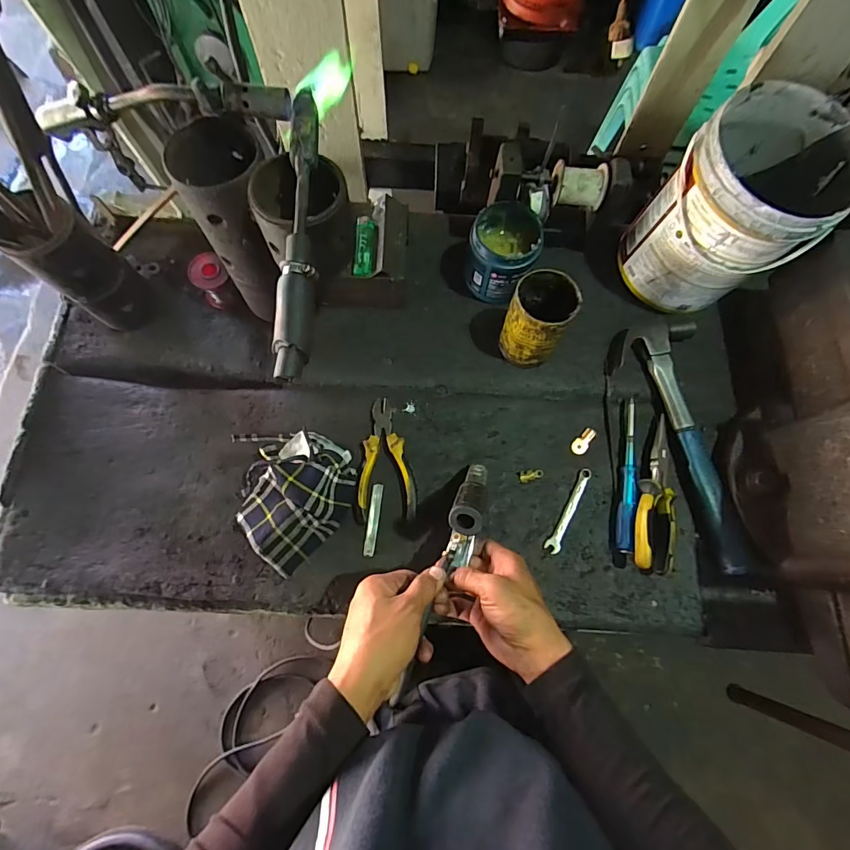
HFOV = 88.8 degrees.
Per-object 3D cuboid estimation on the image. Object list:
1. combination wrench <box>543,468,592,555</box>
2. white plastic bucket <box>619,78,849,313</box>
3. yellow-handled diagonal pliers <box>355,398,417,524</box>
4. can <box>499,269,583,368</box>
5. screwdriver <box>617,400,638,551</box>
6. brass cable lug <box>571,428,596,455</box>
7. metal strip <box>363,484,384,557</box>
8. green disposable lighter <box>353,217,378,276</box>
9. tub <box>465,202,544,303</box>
[{"bbox_3d":[0.179,0.106,0.540,0.017,0.008,0.114,28,75,7],"label":"combination wrench"},{"bbox_3d":[0.379,-0.260,0.547,0.174,0.202,0.177,43,77,10],"label":"white plastic bucket"},{"bbox_3d":[-0.048,0.043,0.549,0.074,0.017,0.151,0,74,-1],"label":"yellow-handled diagonal pliers"},{"bbox_3d":[0.141,-0.133,0.553,0.076,0.113,0.083,18,74,4],"label":"can"},{"bbox_3d":[0.256,0.060,0.541,0.015,0.023,0.189,13,74,2],"label":"screwdriver"},{"bbox_3d":[0.208,0.021,0.567,0.020,0.006,0.039,39,90,10],"label":"brass cable lug"},{"bbox_3d":[-0.063,0.117,0.538,0.013,0.004,0.087,7,74,1],"label":"metal strip"},{"bbox_3d":[-0.073,-0.226,0.545,0.028,0.009,0.081,2,74,-1],"label":"green disposable lighter"},{"bbox_3d":[0.104,-0.232,0.591,0.087,0.105,0.103,16,74,3],"label":"tub"}]

